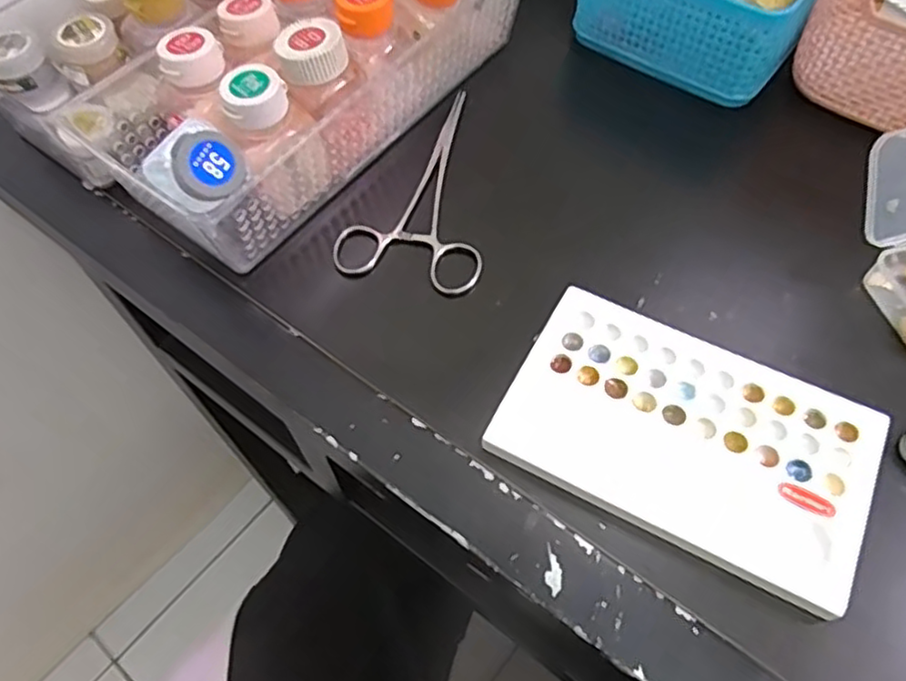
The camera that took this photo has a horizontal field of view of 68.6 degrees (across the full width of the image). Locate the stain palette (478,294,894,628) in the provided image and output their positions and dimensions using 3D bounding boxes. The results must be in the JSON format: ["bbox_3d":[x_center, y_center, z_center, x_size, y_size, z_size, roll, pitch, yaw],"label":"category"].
[{"bbox_3d":[0.103,0.040,0.294,0.151,0.011,0.094,25,63,15],"label":"stain palette"}]

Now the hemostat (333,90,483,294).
[{"bbox_3d":[-0.013,-0.089,0.378,0.077,0.009,0.140,9,60,6],"label":"hemostat"}]

